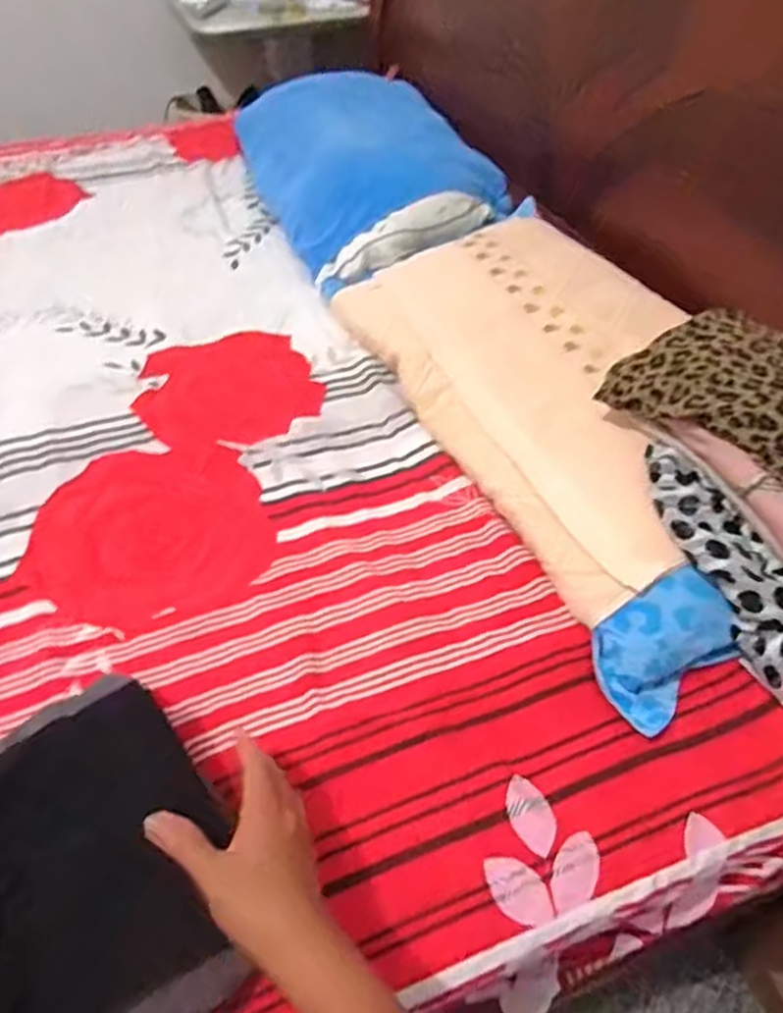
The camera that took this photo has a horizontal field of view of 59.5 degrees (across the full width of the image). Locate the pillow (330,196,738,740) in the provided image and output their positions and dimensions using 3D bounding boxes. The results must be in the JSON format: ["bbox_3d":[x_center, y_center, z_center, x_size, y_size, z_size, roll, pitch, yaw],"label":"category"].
[{"bbox_3d":[0.209,-0.132,0.801,0.321,0.097,0.688,-18,50,-15],"label":"pillow"}]

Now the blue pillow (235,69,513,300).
[{"bbox_3d":[-0.057,-0.636,1.244,0.359,0.145,0.719,-16,49,-13],"label":"blue pillow"}]

